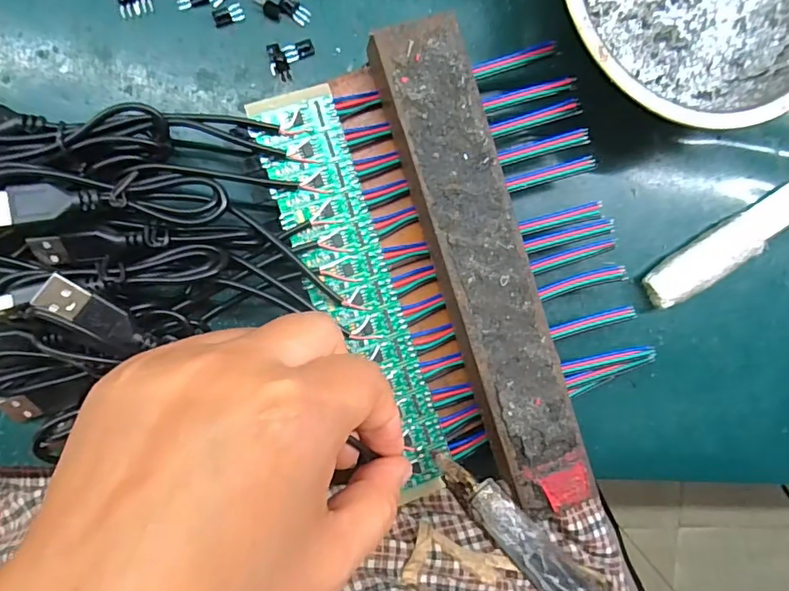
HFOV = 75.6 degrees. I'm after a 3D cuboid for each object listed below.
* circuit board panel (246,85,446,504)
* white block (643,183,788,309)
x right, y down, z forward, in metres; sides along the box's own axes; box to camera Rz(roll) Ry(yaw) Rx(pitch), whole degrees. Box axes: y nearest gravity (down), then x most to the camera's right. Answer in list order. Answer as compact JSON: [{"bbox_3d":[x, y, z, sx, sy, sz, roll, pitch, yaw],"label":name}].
[{"bbox_3d":[-0.012,0.001,0.200,0.032,0.004,0.162,-22,96,-7],"label":"circuit board panel"},{"bbox_3d":[0.163,-0.026,0.241,0.105,0.011,0.022,-29,96,-7],"label":"white block"}]

